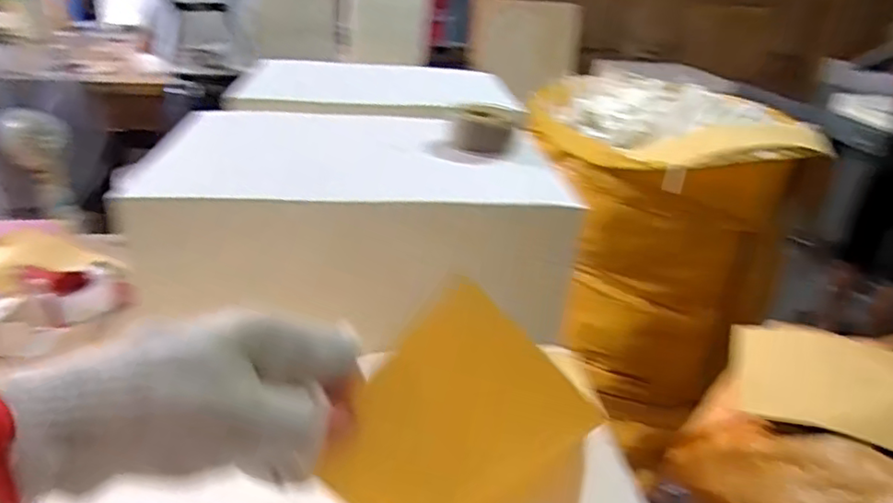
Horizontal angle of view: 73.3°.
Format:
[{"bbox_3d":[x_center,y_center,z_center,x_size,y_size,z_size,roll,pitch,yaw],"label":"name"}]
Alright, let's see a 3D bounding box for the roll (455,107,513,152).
[{"bbox_3d":[0.037,-0.132,0.639,0.068,0.036,0.052,4,27,0],"label":"roll"}]

